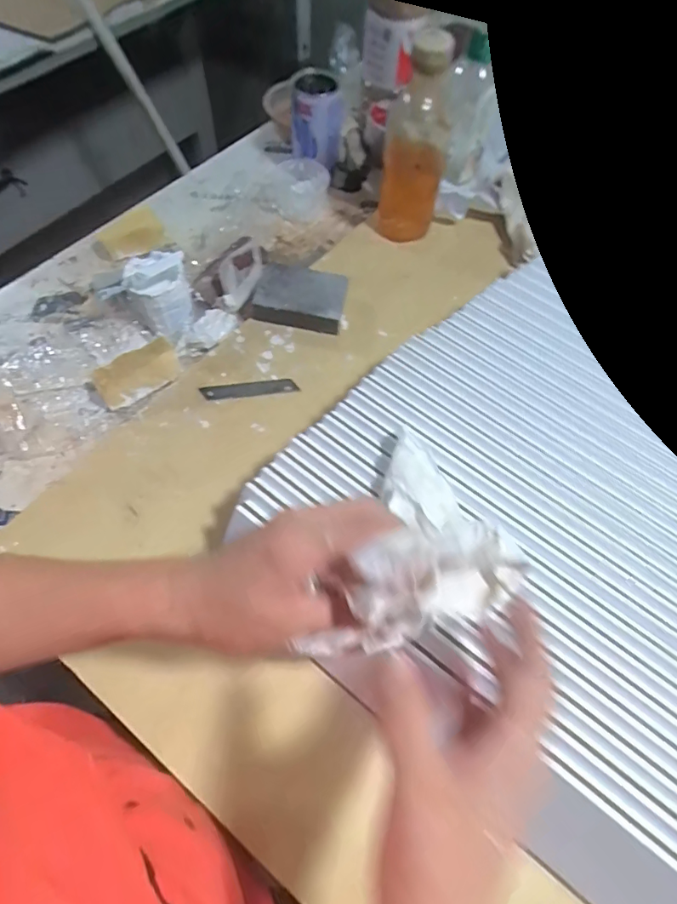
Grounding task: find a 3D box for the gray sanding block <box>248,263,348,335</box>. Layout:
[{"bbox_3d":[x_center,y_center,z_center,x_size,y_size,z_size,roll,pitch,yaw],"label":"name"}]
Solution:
[{"bbox_3d":[-0.042,-0.177,0.550,0.096,0.029,0.073,12,62,4],"label":"gray sanding block"}]

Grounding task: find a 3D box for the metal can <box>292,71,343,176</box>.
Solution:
[{"bbox_3d":[-0.030,-0.440,0.651,0.067,0.090,0.074,0,63,-1],"label":"metal can"}]

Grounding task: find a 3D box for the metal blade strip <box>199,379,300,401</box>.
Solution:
[{"bbox_3d":[-0.092,-0.065,0.507,0.097,0.004,0.018,-8,70,-9],"label":"metal blade strip"}]

